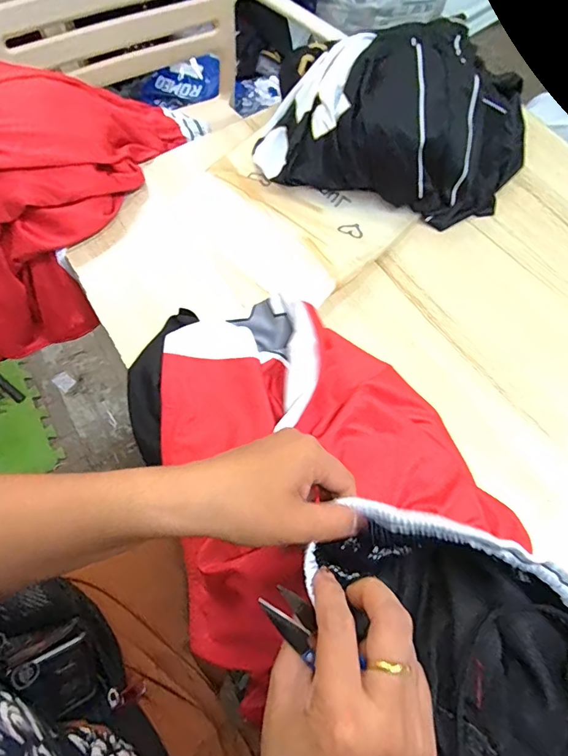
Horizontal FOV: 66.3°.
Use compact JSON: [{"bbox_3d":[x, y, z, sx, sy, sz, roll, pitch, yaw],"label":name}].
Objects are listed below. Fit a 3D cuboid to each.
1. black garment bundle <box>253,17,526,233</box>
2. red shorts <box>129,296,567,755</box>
[{"bbox_3d":[0.138,-0.308,0.503,0.296,0.114,0.226,16,63,4],"label":"black garment bundle"},{"bbox_3d":[0.054,0.138,0.329,0.240,0.138,0.495,-32,65,-18],"label":"red shorts"}]

